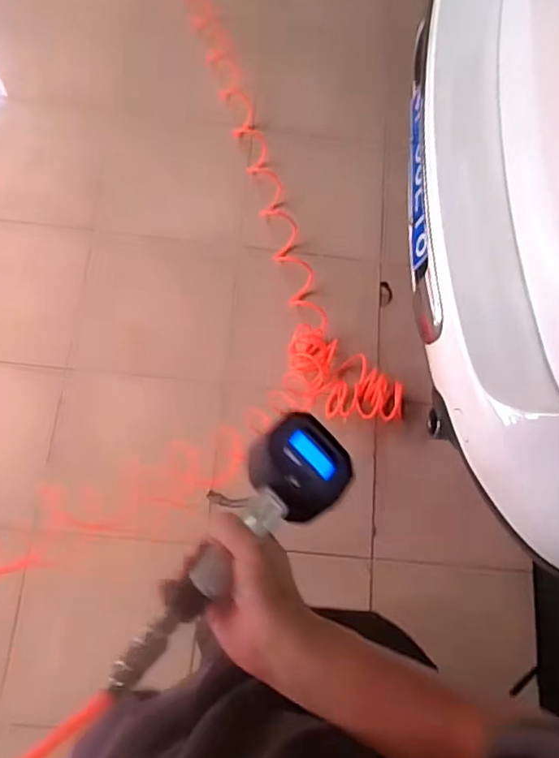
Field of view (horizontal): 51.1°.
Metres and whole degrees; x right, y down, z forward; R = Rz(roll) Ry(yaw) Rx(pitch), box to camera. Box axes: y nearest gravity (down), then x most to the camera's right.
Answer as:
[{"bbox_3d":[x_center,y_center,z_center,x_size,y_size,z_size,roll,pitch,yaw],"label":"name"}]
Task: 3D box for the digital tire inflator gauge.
[{"bbox_3d":[-0.025,0.118,0.465,0.081,0.037,0.292,41,44,8],"label":"digital tire inflator gauge"}]

